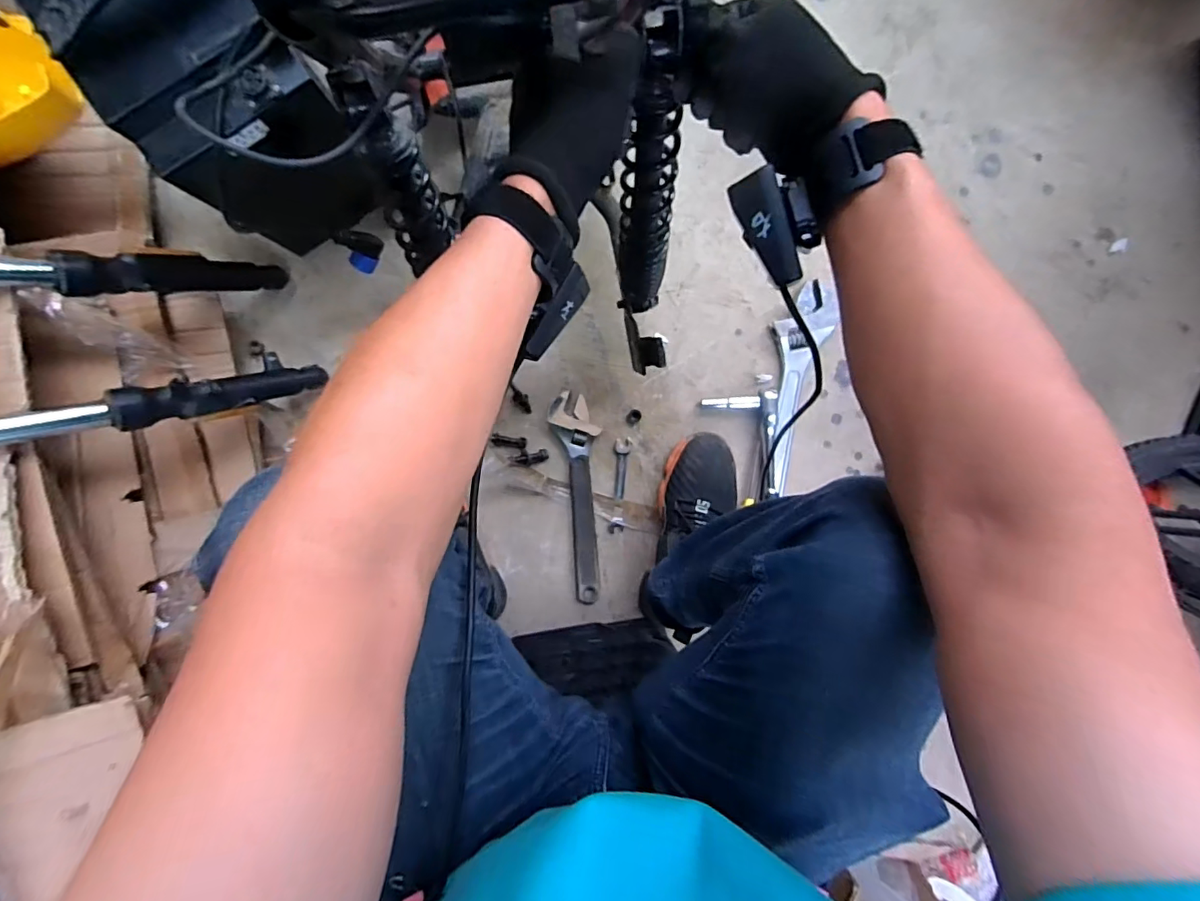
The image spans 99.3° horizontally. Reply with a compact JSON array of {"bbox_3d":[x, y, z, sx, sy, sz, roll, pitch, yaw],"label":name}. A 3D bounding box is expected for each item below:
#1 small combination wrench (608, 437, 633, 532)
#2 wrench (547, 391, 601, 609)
[{"bbox_3d":[0.028,0.050,0.724,0.024,0.012,0.133,5,95,-6],"label":"small combination wrench"},{"bbox_3d":[-0.021,0.068,0.720,0.061,0.014,0.294,-10,97,-4],"label":"wrench"}]

